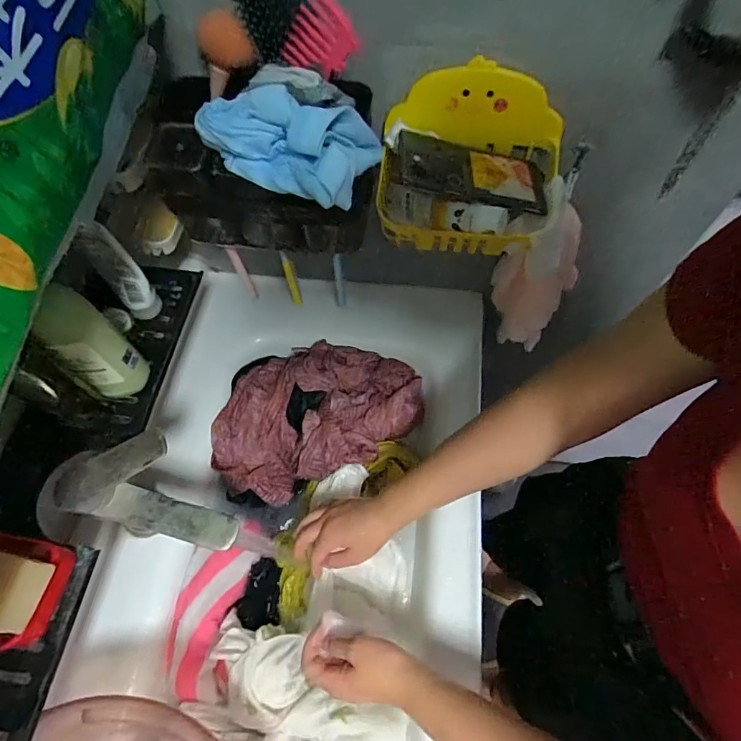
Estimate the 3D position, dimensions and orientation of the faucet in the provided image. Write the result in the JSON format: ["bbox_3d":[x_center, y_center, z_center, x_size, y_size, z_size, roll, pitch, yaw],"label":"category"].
[{"bbox_3d":[-0.231,0.125,0.468,0.178,0.076,0.100,1,62,2],"label":"faucet"}]

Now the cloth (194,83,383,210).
[{"bbox_3d":[-0.073,-0.215,0.404,0.145,0.068,0.081,26,66,15],"label":"cloth"}]

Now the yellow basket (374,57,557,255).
[{"bbox_3d":[0.106,-0.216,0.485,0.193,0.130,0.131,8,62,6],"label":"yellow basket"}]

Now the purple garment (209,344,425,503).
[{"bbox_3d":[-0.078,0.060,0.678,0.321,0.074,0.196,-20,63,-9],"label":"purple garment"}]

